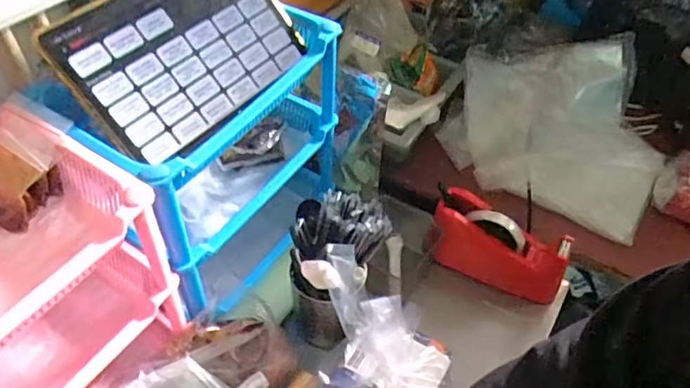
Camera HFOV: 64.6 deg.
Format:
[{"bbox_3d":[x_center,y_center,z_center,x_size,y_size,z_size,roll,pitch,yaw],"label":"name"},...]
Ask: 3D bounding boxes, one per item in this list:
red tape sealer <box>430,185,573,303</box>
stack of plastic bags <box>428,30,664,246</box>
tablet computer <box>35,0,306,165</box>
[{"bbox_3d":[0.223,0.079,0.794,0.195,0.099,0.076,26,51,20],"label":"red tape sealer"},{"bbox_3d":[0.359,-0.127,0.923,0.346,0.157,0.325,17,49,13],"label":"stack of plastic bags"},{"bbox_3d":[-0.165,-0.163,0.586,0.164,0.013,0.254,52,59,-16],"label":"tablet computer"}]

